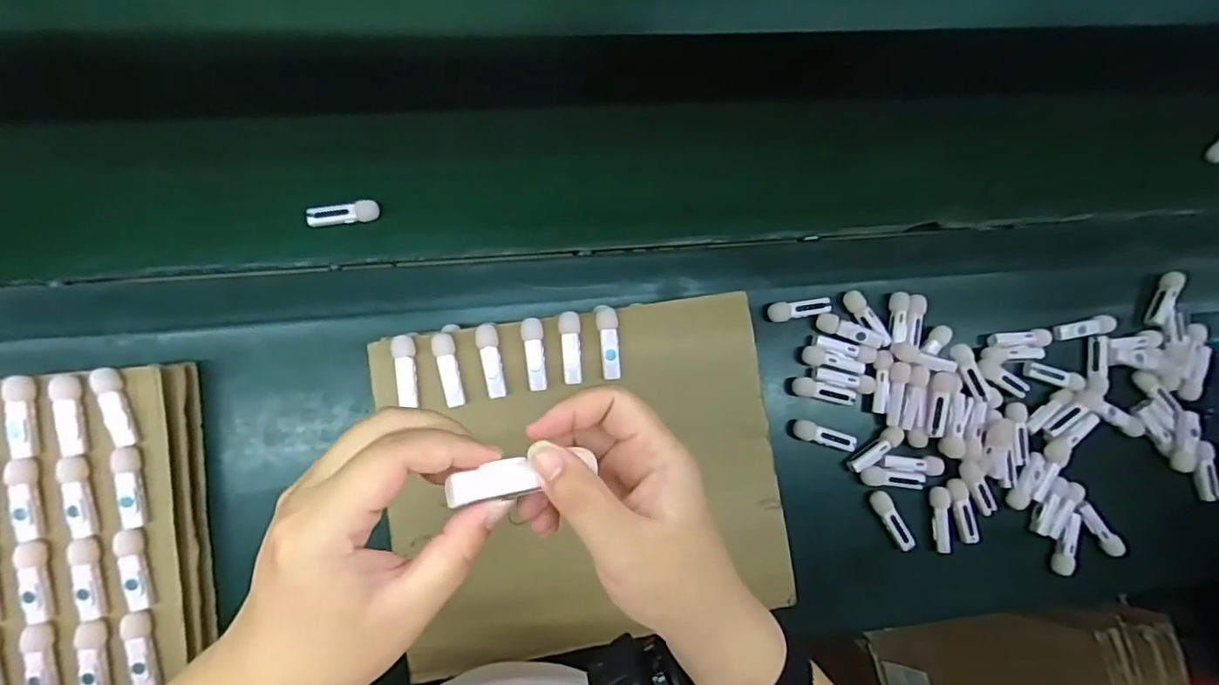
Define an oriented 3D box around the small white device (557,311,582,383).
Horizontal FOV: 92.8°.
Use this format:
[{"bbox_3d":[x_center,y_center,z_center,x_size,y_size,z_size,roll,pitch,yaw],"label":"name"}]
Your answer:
[{"bbox_3d":[-0.035,0.005,0.524,0.018,0.012,0.064,-3,83,-7],"label":"small white device"}]

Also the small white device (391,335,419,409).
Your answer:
[{"bbox_3d":[-0.178,0.025,0.506,0.018,0.011,0.062,-4,83,-7],"label":"small white device"}]

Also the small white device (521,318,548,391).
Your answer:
[{"bbox_3d":[-0.067,0.011,0.521,0.019,0.010,0.064,-7,83,-7],"label":"small white device"}]

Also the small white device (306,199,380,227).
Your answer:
[{"bbox_3d":[-0.257,-0.125,0.561,0.066,0.012,0.019,-8,83,-7],"label":"small white device"}]

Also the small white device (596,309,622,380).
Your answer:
[{"bbox_3d":[0.001,0.001,0.528,0.019,0.009,0.064,-8,83,-7],"label":"small white device"}]

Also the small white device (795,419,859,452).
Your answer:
[{"bbox_3d":[0.223,0.097,0.599,0.067,0.018,0.019,17,81,-4],"label":"small white device"}]

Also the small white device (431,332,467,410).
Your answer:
[{"bbox_3d":[-0.141,0.024,0.511,0.019,0.011,0.066,-11,84,-8],"label":"small white device"}]

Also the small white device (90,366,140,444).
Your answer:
[{"bbox_3d":[-0.406,0.053,0.479,0.019,0.011,0.066,-18,85,-8],"label":"small white device"}]

